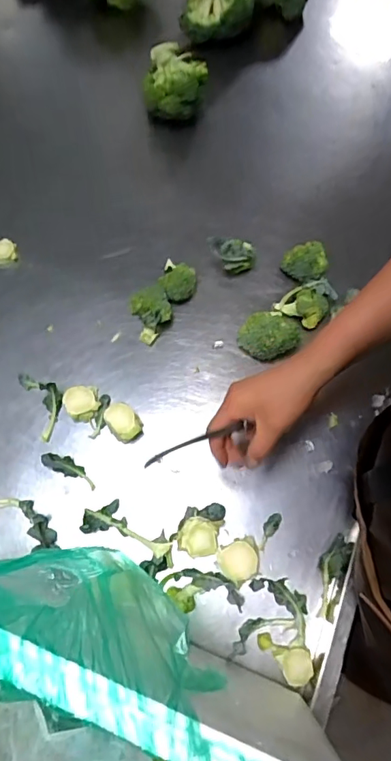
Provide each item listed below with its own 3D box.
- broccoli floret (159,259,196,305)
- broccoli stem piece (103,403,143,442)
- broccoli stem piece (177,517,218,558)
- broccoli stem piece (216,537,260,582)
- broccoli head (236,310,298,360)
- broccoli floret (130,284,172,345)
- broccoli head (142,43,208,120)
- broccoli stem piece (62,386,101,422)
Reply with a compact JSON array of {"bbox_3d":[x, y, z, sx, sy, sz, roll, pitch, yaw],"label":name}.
[{"bbox_3d":[-0.028,-0.152,0.743,0.054,0.054,0.067,-20,73,-6],"label":"broccoli floret"},{"bbox_3d":[-0.102,0.056,0.677,0.044,0.034,0.061,-40,76,-11],"label":"broccoli stem piece"},{"bbox_3d":[0.003,0.201,0.631,0.048,0.038,0.047,0,72,0],"label":"broccoli stem piece"},{"bbox_3d":[0.056,0.229,0.621,0.052,0.035,0.046,-27,74,-8],"label":"broccoli stem piece"},{"bbox_3d":[0.103,-0.066,0.704,0.081,0.066,0.071,-16,73,-5],"label":"broccoli head"},{"bbox_3d":[-0.064,-0.101,0.724,0.059,0.054,0.077,-15,73,-4],"label":"broccoli floret"},{"bbox_3d":[-0.031,-0.510,0.829,0.088,0.079,0.095,0,72,0],"label":"broccoli head"},{"bbox_3d":[-0.161,0.029,0.693,0.047,0.027,0.047,0,72,0],"label":"broccoli stem piece"}]

